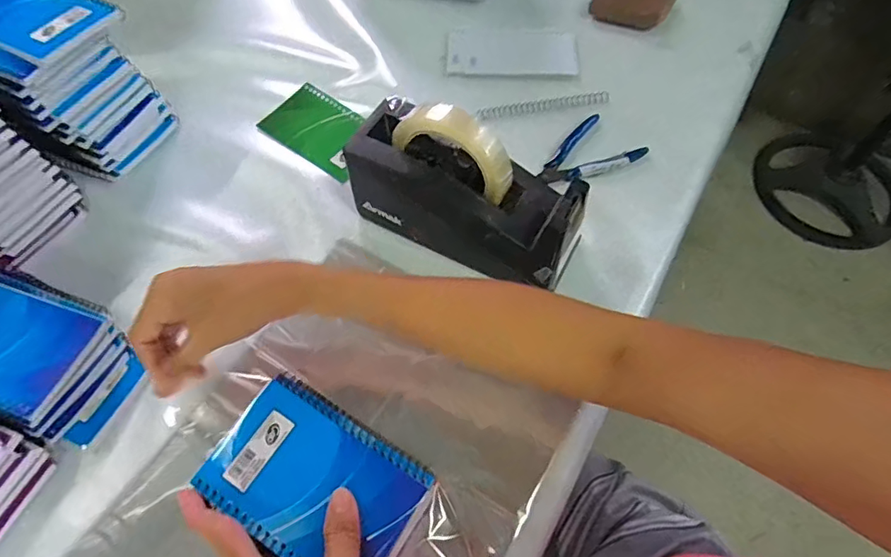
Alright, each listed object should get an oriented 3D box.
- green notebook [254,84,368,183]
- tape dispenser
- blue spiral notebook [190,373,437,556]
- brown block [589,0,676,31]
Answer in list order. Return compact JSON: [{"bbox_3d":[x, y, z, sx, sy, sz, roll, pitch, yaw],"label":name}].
[{"bbox_3d":[-0.131,-0.159,0.552,0.127,0.004,0.080,35,67,18],"label":"green notebook"},{"bbox_3d":[0.016,-0.071,0.436,0.201,0.125,0.078,30,65,16],"label":"tape dispenser"},{"bbox_3d":[-0.083,0.128,0.331,0.131,0.008,0.090,30,65,16],"label":"blue spiral notebook"},{"bbox_3d":[0.230,-0.343,0.639,0.091,0.019,0.077,26,64,14],"label":"brown block"}]

